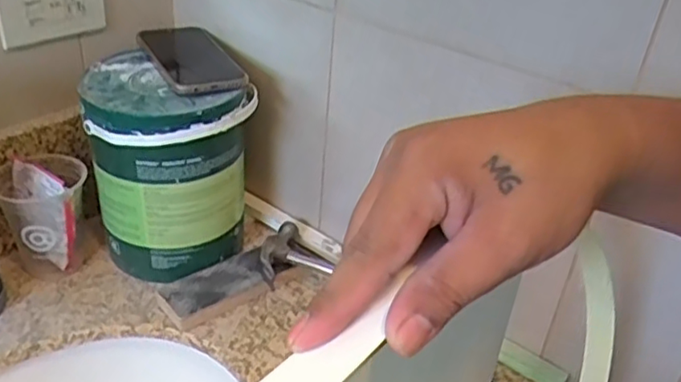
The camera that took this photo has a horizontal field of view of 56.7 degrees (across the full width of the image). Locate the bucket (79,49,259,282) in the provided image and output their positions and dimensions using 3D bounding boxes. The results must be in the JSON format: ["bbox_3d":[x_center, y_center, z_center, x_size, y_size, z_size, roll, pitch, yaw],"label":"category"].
[{"bbox_3d":[-0.193,-0.023,0.726,0.175,0.218,0.177,-9,35,-21],"label":"bucket"}]

